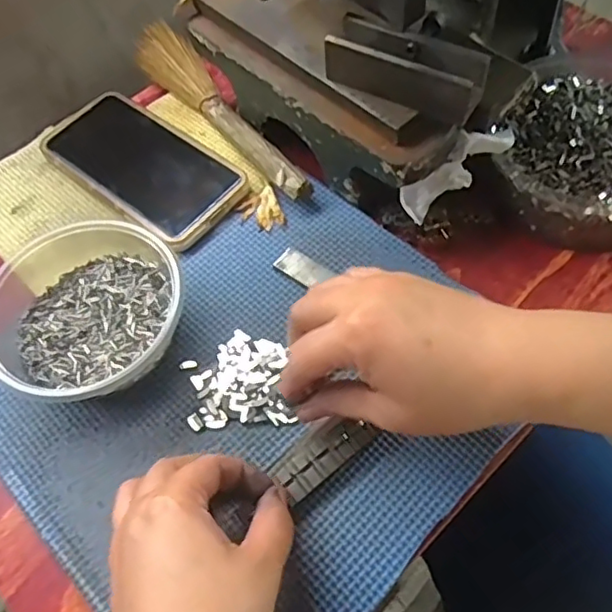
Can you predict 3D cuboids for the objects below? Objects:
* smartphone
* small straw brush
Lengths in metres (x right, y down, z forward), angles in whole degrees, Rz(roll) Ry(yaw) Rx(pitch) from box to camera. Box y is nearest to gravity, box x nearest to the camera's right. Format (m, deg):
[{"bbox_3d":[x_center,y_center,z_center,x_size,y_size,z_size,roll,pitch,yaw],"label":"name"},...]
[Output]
[{"bbox_3d":[-0.121,-0.104,0.446,0.158,0.009,0.075,36,68,22],"label":"smartphone"},{"bbox_3d":[-0.071,-0.150,0.463,0.038,0.024,0.229,-31,62,-13],"label":"small straw brush"}]

